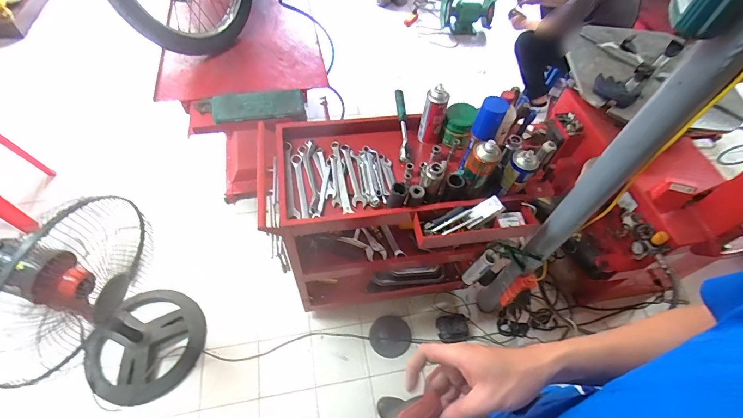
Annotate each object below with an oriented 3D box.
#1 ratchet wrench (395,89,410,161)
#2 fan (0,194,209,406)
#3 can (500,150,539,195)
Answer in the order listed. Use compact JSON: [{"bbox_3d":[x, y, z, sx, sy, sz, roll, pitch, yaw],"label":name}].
[{"bbox_3d":[0.092,-0.249,1.074,0.030,0.043,0.213,-3,82,-6],"label":"ratchet wrench"},{"bbox_3d":[-0.783,0.286,1.042,0.352,0.742,0.412,-3,57,-6],"label":"fan"},{"bbox_3d":[0.375,-0.092,0.927,0.067,0.141,0.054,31,60,15],"label":"can"}]

